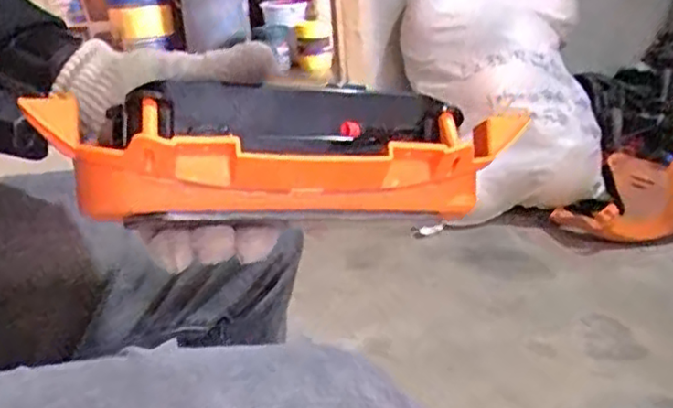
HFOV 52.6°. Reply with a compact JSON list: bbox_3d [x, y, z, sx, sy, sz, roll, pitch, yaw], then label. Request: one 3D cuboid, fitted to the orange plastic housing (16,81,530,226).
[{"bbox_3d":[-0.017,-0.027,0.355,0.255,0.073,0.062,-1,19,-19],"label":"orange plastic housing"}]

